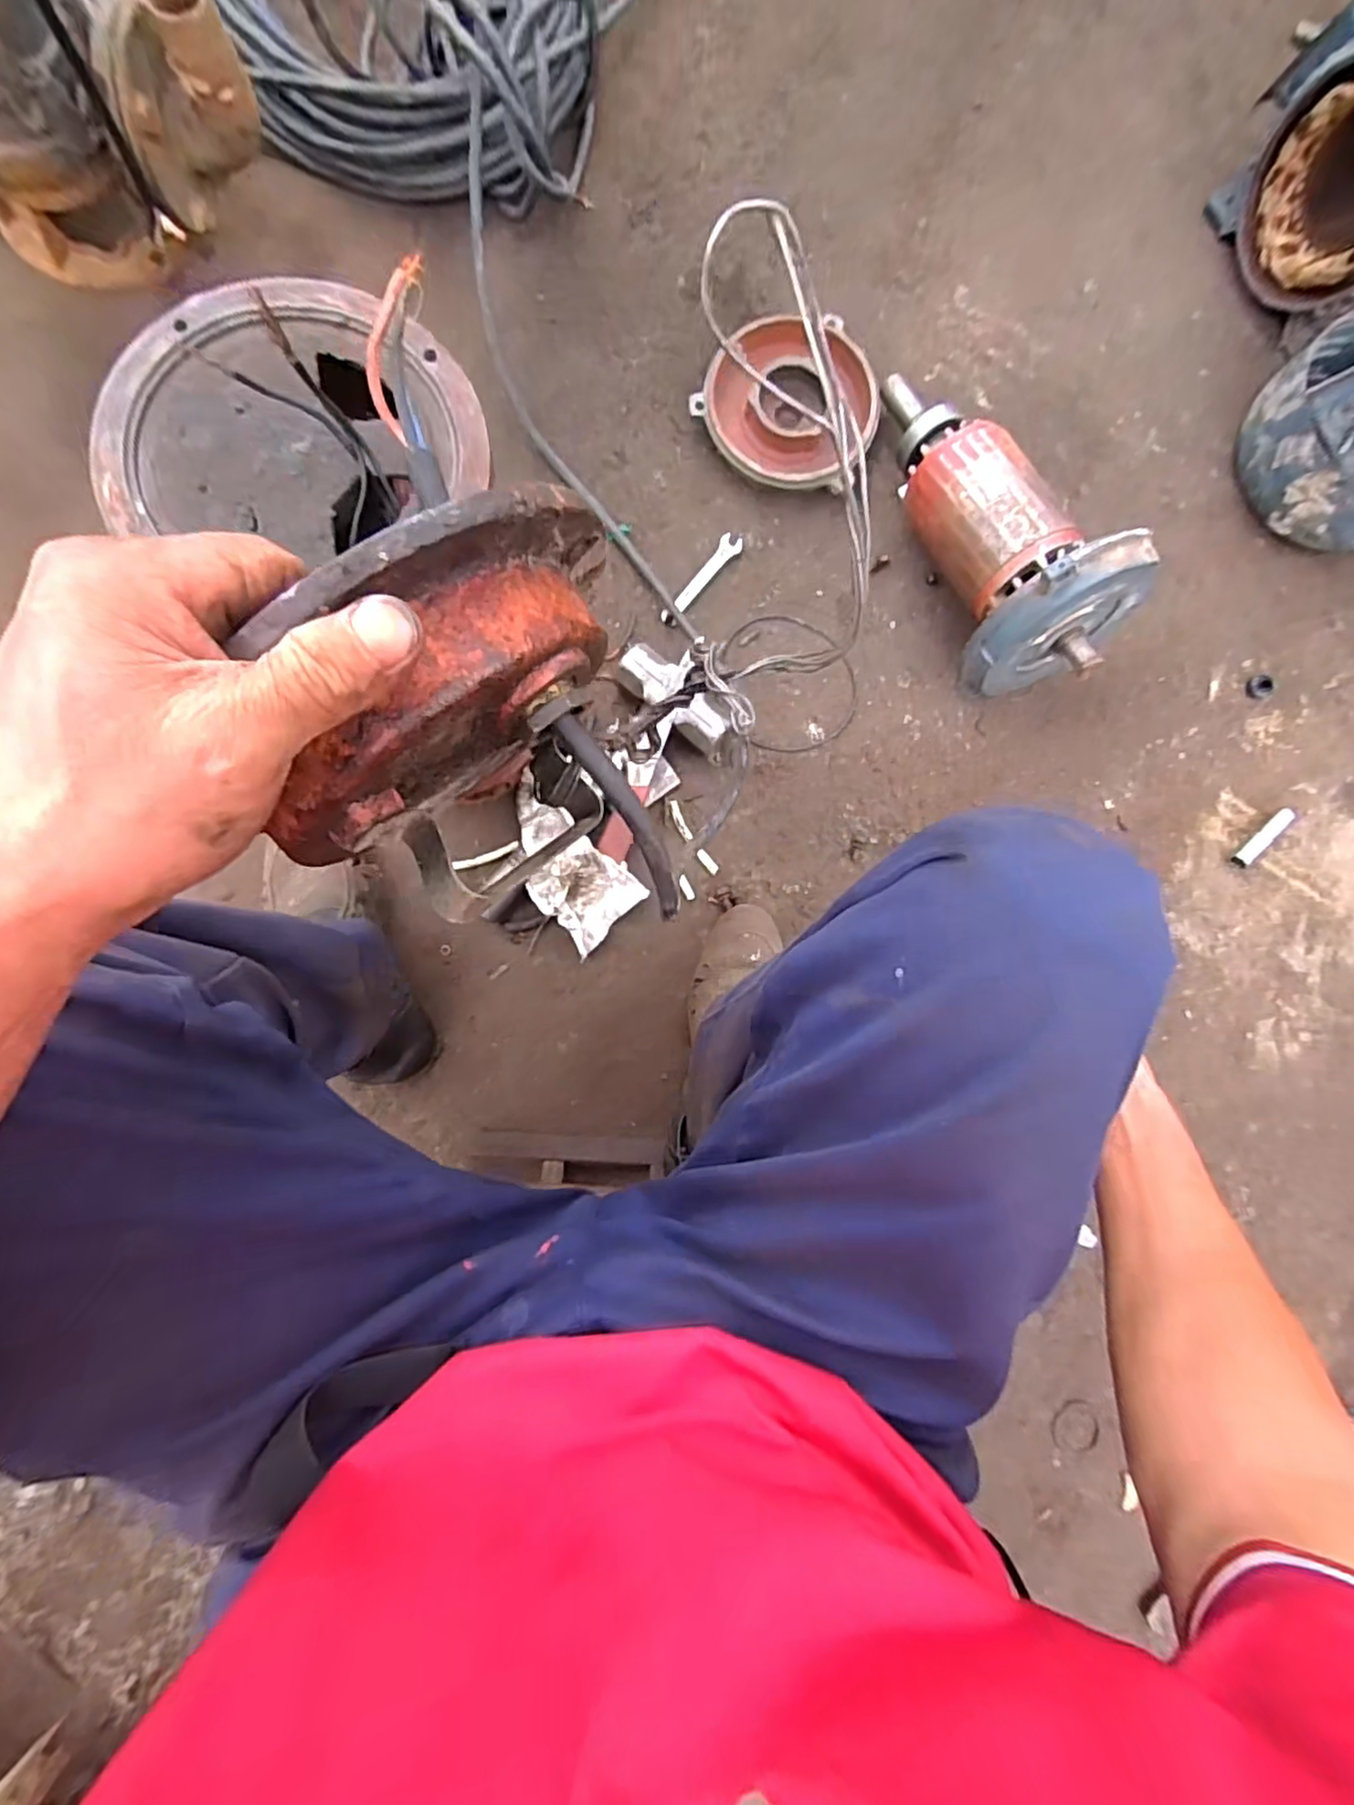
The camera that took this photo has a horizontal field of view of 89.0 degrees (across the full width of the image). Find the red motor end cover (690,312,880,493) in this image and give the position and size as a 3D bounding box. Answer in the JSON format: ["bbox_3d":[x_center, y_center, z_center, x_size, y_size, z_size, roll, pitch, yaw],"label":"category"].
[{"bbox_3d":[0.126,-0.530,0.735,0.185,0.038,0.184,34,85,-3],"label":"red motor end cover"}]

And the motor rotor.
[{"bbox_3d":[0.297,-0.380,0.681,0.142,0.166,0.362,-21,75,-6],"label":"motor rotor"}]

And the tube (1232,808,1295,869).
[{"bbox_3d":[0.650,-0.072,0.760,0.090,0.015,0.016,-40,92,-6],"label":"tube"}]

